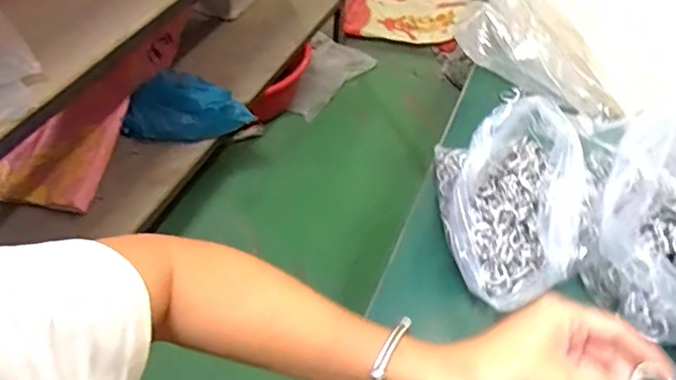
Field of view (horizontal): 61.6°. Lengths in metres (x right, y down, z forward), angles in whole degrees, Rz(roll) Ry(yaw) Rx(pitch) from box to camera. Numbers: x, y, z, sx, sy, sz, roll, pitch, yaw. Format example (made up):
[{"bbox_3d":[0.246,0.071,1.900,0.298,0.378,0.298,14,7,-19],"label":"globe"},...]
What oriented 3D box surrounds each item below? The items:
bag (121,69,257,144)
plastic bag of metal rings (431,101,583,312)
[{"bbox_3d":[-0.340,-0.183,1.258,0.279,0.138,0.096,-14,52,-15],"label":"bag"},{"bbox_3d":[0.159,0.004,0.486,0.128,0.105,0.186,7,49,2],"label":"plastic bag of metal rings"}]

